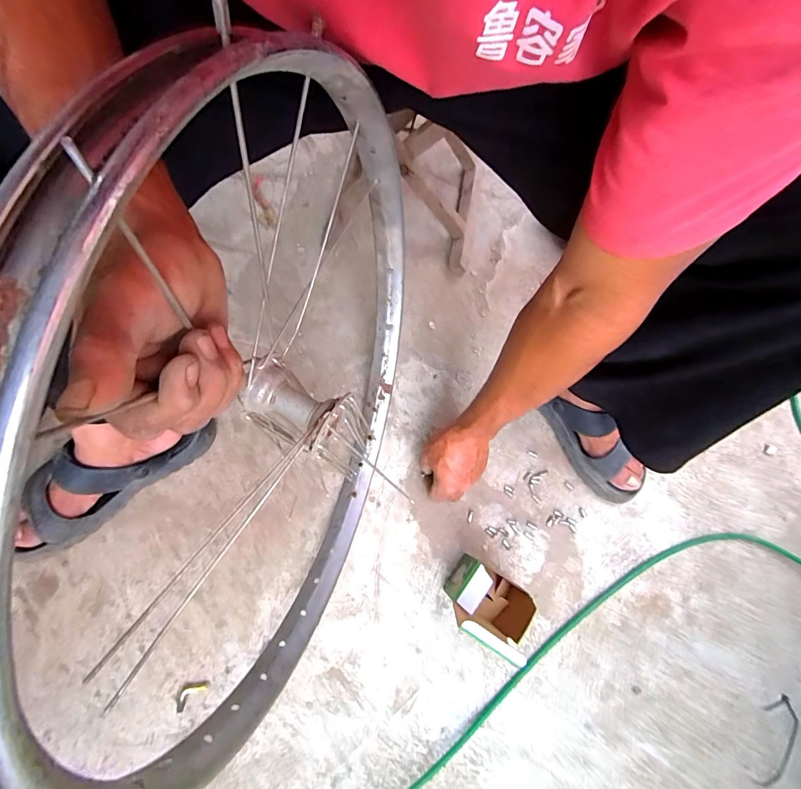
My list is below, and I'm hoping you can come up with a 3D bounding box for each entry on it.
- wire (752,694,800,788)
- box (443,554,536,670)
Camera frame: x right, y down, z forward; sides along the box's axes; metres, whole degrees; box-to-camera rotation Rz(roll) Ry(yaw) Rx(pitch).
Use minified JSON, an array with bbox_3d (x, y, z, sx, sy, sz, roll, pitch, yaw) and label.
[{"bbox_3d":[0.574,0.526,0.602,0.065,0.018,0.128,18,73,7],"label":"wire"},{"bbox_3d":[0.115,0.271,0.518,0.099,0.146,0.073,30,75,10],"label":"box"}]

